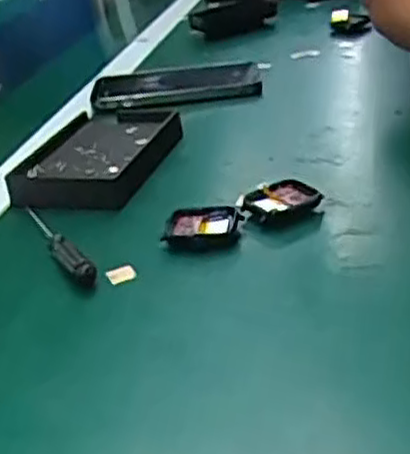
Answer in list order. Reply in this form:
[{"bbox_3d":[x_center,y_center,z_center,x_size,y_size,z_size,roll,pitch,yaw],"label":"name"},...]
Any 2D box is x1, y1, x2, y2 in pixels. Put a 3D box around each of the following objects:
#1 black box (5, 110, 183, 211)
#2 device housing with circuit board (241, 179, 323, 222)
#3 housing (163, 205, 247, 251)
[{"bbox_3d":[-0.078,-0.058,0.591,0.091,0.031,0.174,1,25,18],"label":"black box"},{"bbox_3d":[0.049,-0.017,0.480,0.046,0.012,0.037,-15,28,-12],"label":"device housing with circuit board"},{"bbox_3d":[-0.002,0.001,0.460,0.046,0.012,0.043,-4,28,10],"label":"housing"}]

